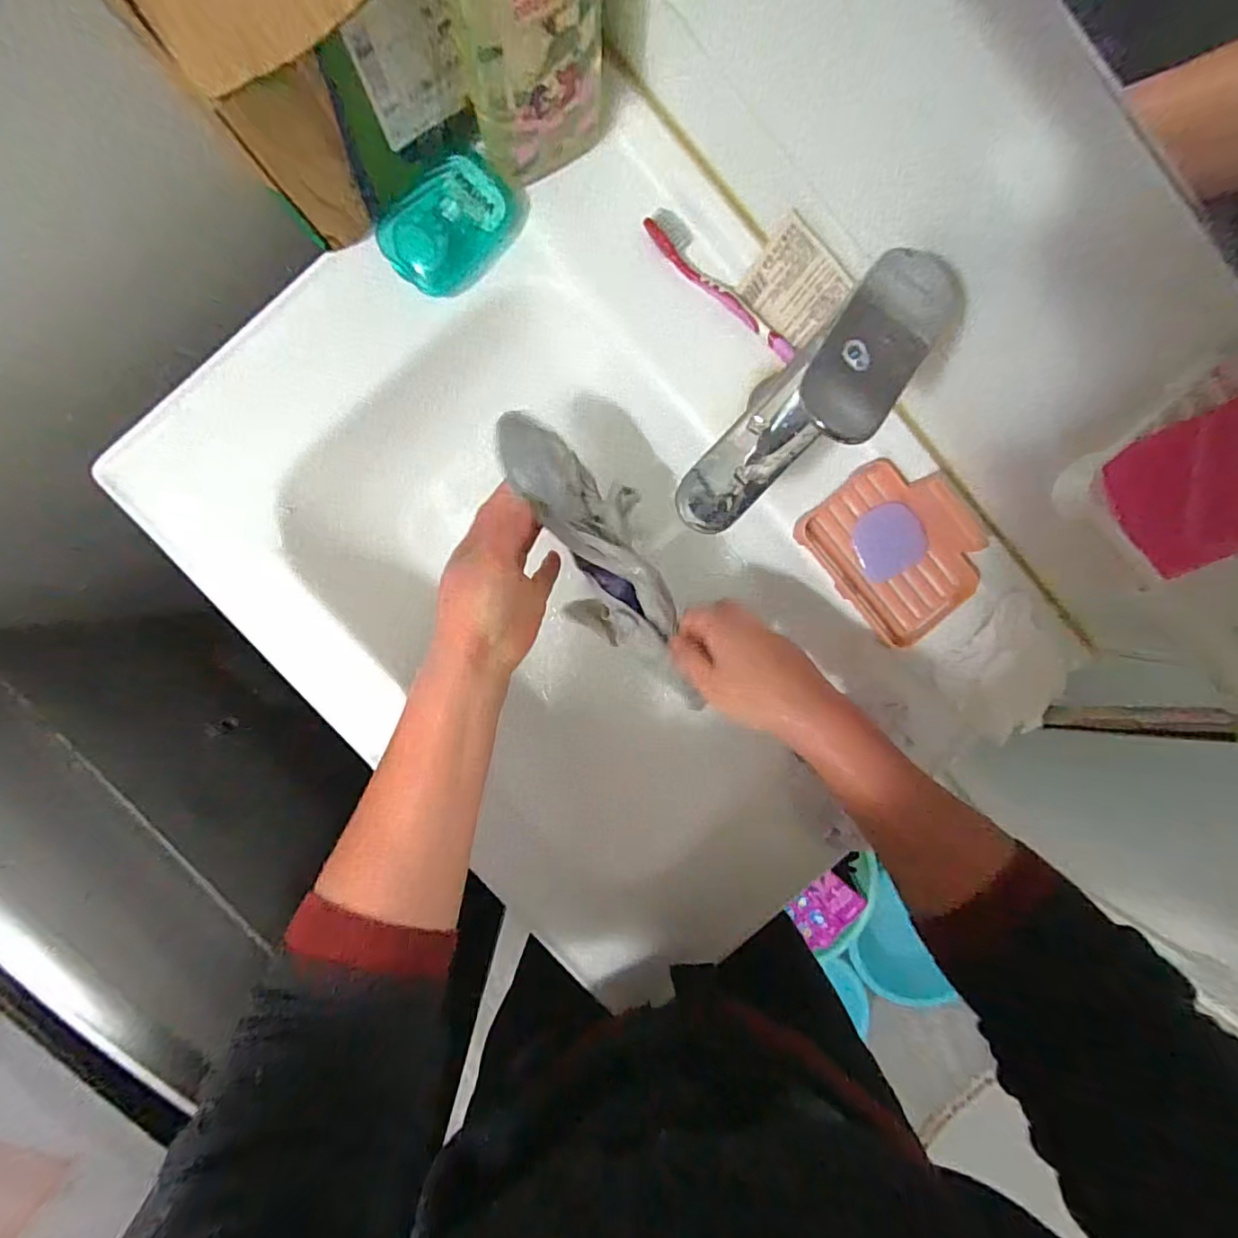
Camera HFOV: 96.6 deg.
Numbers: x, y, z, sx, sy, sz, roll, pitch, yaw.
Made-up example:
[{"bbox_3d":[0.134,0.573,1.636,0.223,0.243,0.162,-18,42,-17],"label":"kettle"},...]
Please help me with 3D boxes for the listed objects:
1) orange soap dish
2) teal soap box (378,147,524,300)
[{"bbox_3d":[0.211,-0.053,0.413,0.104,0.021,0.125,-40,93,2],"label":"orange soap dish"},{"bbox_3d":[-0.114,-0.271,0.379,0.096,0.027,0.054,-43,93,2],"label":"teal soap box"}]

